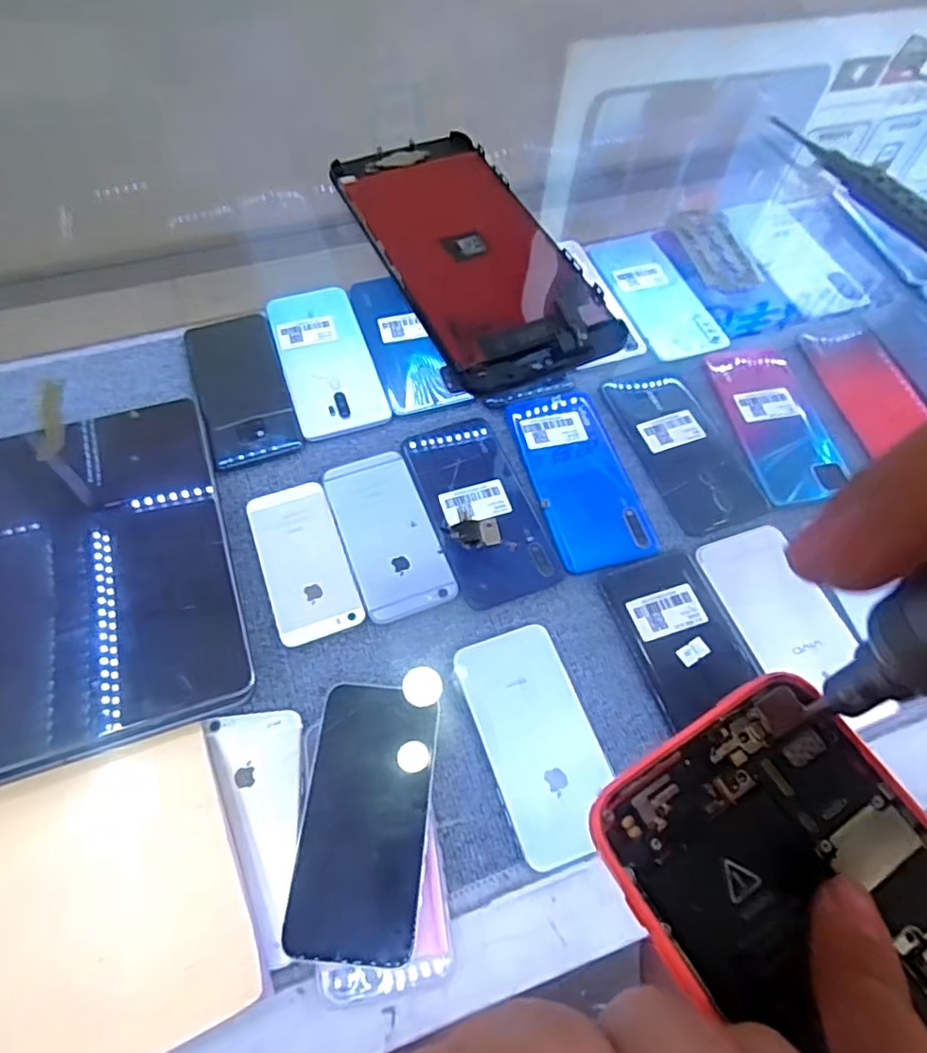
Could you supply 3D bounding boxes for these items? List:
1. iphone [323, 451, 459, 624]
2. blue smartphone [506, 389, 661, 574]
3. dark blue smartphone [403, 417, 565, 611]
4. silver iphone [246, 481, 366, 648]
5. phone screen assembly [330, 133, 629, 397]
[{"bbox_3d":[-0.057,0.002,0.467,0.064,0.004,0.134,-18,63,-12],"label":"iphone"},{"bbox_3d":[0.091,-0.041,0.499,0.075,0.014,0.156,-13,62,-9],"label":"blue smartphone"},{"bbox_3d":[0.012,-0.018,0.482,0.075,0.007,0.156,-17,63,-12],"label":"dark blue smartphone"},{"bbox_3d":[-0.115,0.023,0.454,0.058,0.005,0.121,-17,63,-12],"label":"silver iphone"},{"bbox_3d":[0.002,-0.094,0.212,0.057,0.008,0.119,-23,64,-15],"label":"phone screen assembly"}]

